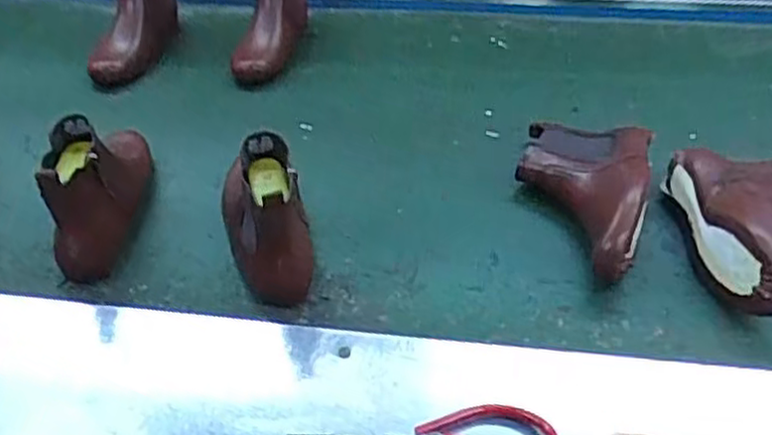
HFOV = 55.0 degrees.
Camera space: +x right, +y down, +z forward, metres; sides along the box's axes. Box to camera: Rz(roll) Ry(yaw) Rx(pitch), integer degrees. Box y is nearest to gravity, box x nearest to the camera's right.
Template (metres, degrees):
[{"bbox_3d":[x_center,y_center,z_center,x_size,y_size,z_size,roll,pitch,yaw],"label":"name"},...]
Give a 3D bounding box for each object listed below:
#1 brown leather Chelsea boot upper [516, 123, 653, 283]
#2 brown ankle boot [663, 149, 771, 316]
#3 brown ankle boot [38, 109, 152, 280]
[{"bbox_3d":[0.215,-0.033,0.829,0.139,0.074,0.238,9,41,13],"label":"brown leather Chelsea boot upper"},{"bbox_3d":[0.392,0.014,0.763,0.141,0.069,0.230,0,39,2],"label":"brown ankle boot"},{"bbox_3d":[-0.312,-0.053,0.817,0.075,0.133,0.228,-4,39,-2],"label":"brown ankle boot"}]

